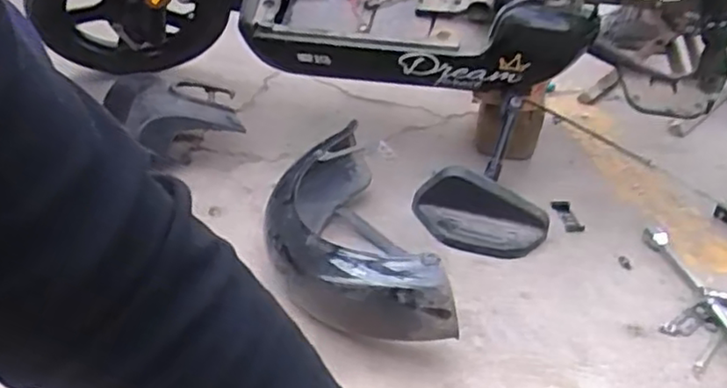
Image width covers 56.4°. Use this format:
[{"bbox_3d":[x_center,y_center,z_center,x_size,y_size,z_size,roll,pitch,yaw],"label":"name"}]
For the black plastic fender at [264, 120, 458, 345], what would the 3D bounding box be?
[{"bbox_3d":[-0.031,0.058,0.886,0.178,0.133,0.405,-5,33,-16],"label":"black plastic fender"}]

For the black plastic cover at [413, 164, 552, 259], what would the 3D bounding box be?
[{"bbox_3d":[0.172,0.030,0.998,0.201,0.086,0.075,11,32,8],"label":"black plastic cover"}]

